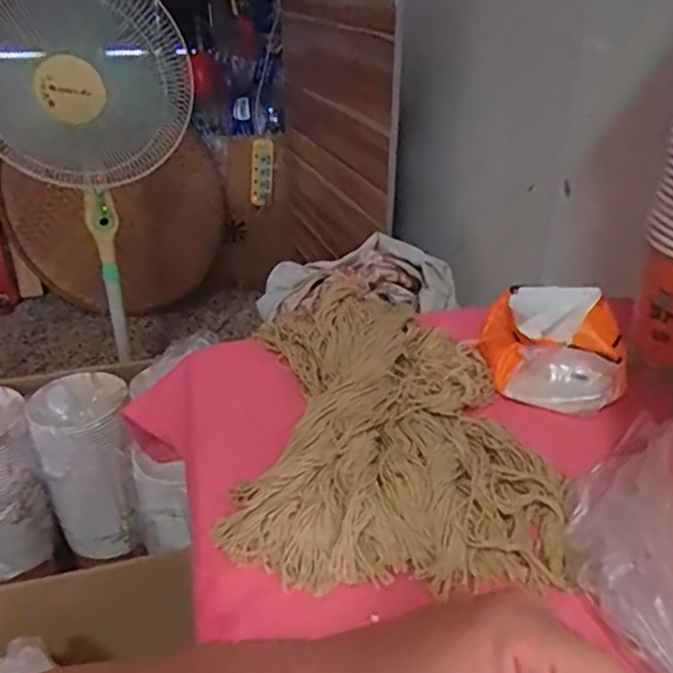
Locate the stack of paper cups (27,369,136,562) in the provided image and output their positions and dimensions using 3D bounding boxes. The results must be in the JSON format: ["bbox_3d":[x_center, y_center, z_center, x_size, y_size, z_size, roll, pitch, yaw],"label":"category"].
[{"bbox_3d":[-0.446,0.238,1.205,0.158,0.308,0.167,-12,32,-20],"label":"stack of paper cups"}]

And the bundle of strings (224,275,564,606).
[{"bbox_3d":[0.047,0.060,0.546,0.235,0.050,0.330,1,33,4],"label":"bundle of strings"}]

